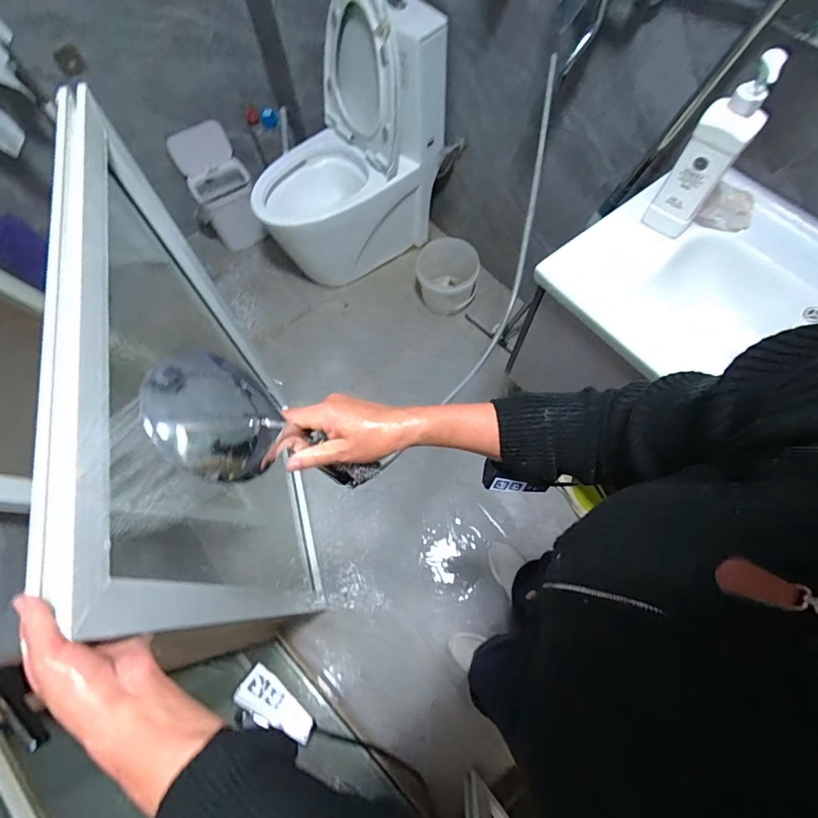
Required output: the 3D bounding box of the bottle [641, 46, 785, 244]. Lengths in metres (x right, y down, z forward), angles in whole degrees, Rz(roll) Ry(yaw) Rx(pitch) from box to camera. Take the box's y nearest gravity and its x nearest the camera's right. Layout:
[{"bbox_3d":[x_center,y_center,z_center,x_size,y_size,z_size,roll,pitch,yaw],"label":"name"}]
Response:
[{"bbox_3d":[0.507,-0.431,0.739,0.089,0.282,0.061,31,71,13],"label":"bottle"}]

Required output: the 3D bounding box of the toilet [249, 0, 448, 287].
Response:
[{"bbox_3d":[-0.250,-0.904,1.586,0.676,0.872,0.355,-24,69,-9],"label":"toilet"}]

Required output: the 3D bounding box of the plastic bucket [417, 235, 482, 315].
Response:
[{"bbox_3d":[0.151,-0.520,1.714,0.236,0.223,0.218,0,67,1],"label":"plastic bucket"}]

